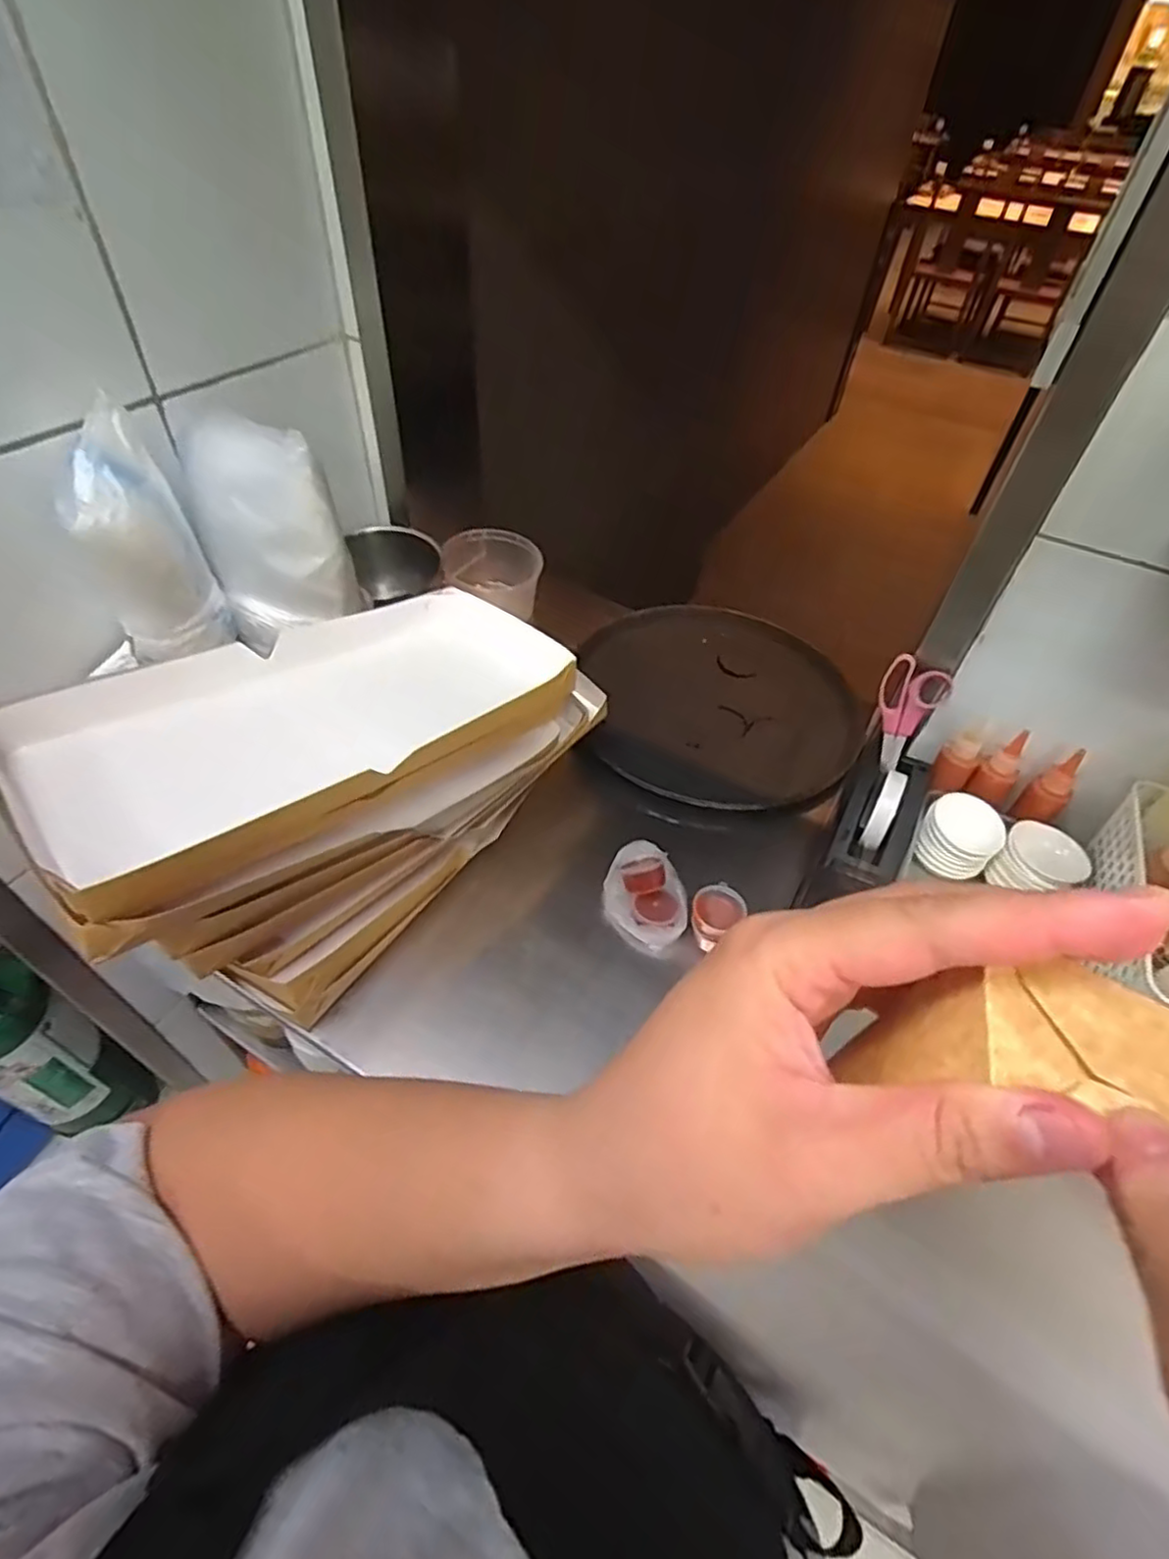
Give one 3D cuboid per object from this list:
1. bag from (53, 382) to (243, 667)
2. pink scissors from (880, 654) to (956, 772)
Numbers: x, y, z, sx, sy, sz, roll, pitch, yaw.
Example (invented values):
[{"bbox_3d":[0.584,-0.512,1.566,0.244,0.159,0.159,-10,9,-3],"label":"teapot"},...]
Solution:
[{"bbox_3d":[-0.425,-0.215,0.663,0.061,0.223,0.107,29,53,20],"label":"bag"},{"bbox_3d":[0.341,-0.067,0.723,0.062,0.135,0.020,16,17,10],"label":"pink scissors"}]

